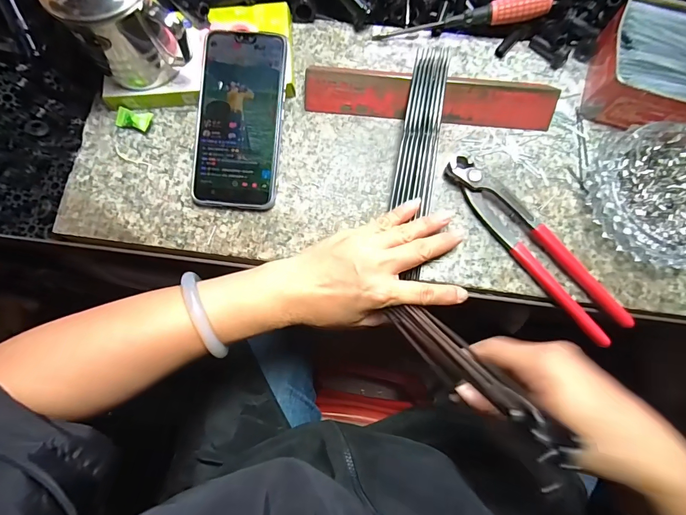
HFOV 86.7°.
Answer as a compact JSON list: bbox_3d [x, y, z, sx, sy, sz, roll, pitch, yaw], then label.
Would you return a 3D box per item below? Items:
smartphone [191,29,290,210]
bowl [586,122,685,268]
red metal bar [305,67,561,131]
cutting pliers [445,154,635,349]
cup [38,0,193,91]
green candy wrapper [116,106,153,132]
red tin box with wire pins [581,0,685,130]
[{"bbox_3d":[-0.093,-0.125,0.331,0.074,0.011,0.157,6,88,3],"label":"smartphone"},{"bbox_3d":[0.281,-0.053,0.312,0.130,0.031,0.117,1,76,1],"label":"bowl"},{"bbox_3d":[0.080,-0.148,0.341,0.229,0.028,0.035,7,76,2],"label":"red metal bar"},{"bbox_3d":[0.166,-0.014,0.314,0.038,0.017,0.192,-36,78,-8],"label":"cutting pliers"},{"bbox_3d":[-0.178,-0.192,0.297,0.082,0.101,0.085,-35,78,-8],"label":"cup"},{"bbox_3d":[-0.199,-0.131,0.344,0.034,0.010,0.018,14,77,4],"label":"green candy wrapper"},{"bbox_3d":[0.294,-0.168,0.326,0.127,0.042,0.110,14,77,4],"label":"red tin box with wire pins"}]

